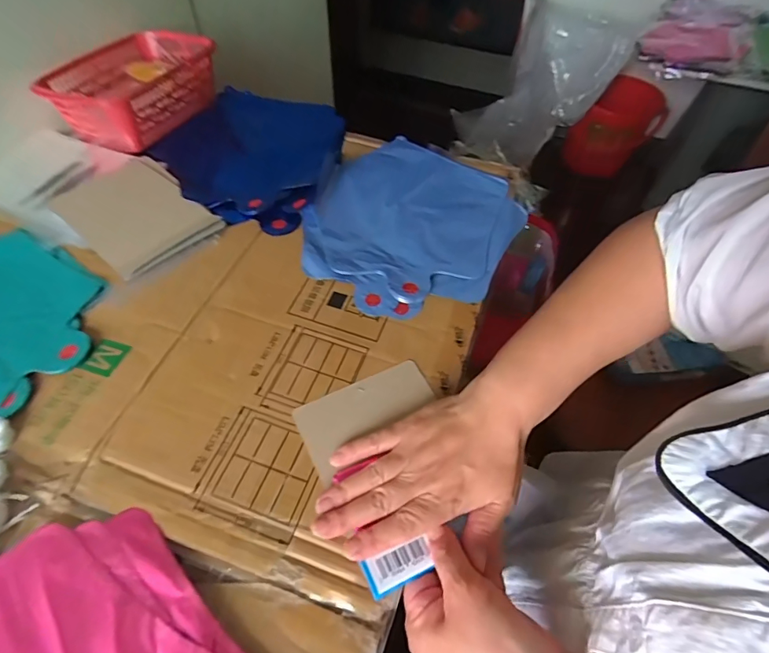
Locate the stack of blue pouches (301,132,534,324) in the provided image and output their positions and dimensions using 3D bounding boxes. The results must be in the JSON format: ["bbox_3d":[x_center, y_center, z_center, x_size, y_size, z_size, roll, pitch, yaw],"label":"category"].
[{"bbox_3d":[0.026,-0.119,0.507,0.216,0.021,0.254,23,57,15],"label":"stack of blue pouches"}]

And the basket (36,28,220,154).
[{"bbox_3d":[-0.325,-0.320,0.604,0.144,0.063,0.213,16,55,10],"label":"basket"}]

